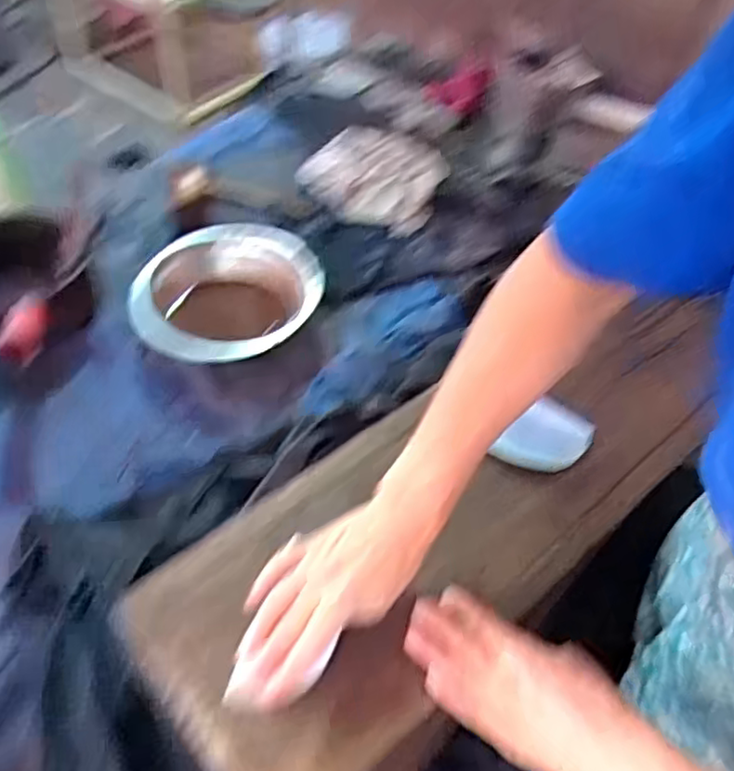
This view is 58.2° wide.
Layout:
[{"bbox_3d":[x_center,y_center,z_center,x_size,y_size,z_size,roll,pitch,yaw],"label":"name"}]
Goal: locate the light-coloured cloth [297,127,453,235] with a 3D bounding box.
[{"bbox_3d":[0.017,-0.382,1.187,0.241,0.041,0.267,19,53,12],"label":"light-coloured cloth"}]

